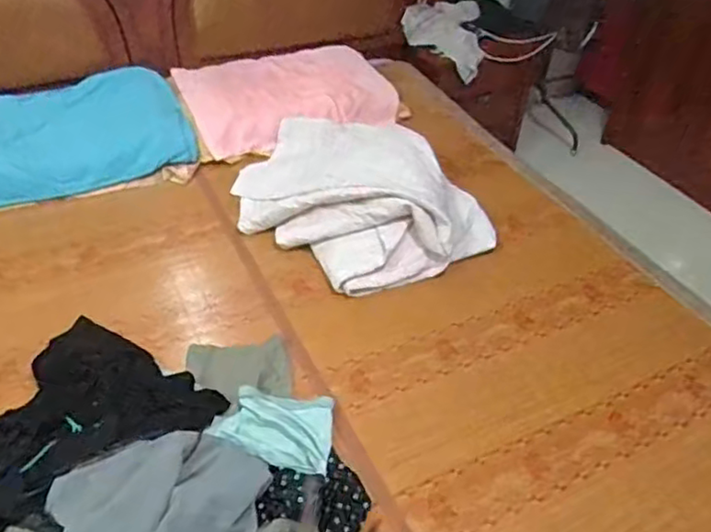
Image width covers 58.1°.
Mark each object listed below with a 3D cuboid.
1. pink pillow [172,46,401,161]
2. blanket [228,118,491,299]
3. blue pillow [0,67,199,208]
[{"bbox_3d":[-0.191,-0.500,1.878,0.574,0.135,0.353,-14,44,-19],"label":"pink pillow"},{"bbox_3d":[-0.021,-0.213,1.651,0.548,0.144,0.669,-17,46,-19],"label":"blanket"},{"bbox_3d":[-0.831,-0.338,1.743,0.725,0.145,0.390,-17,45,-22],"label":"blue pillow"}]

